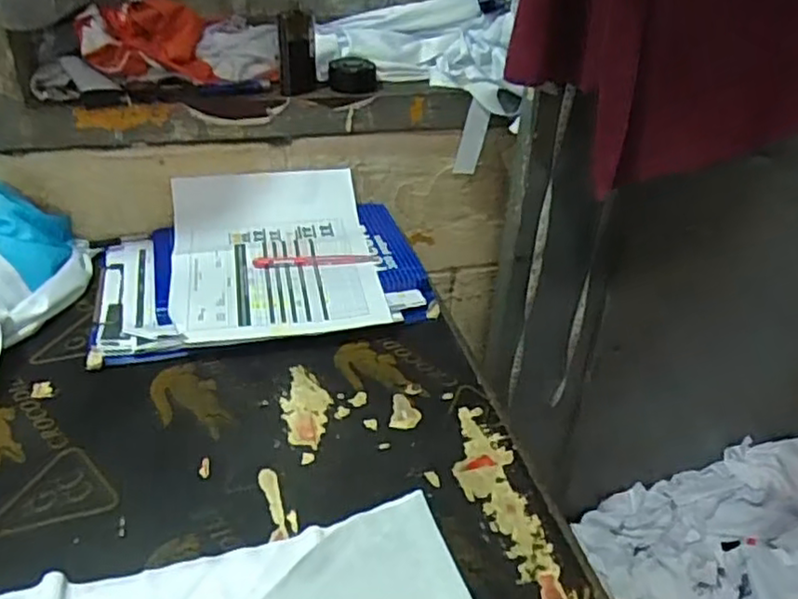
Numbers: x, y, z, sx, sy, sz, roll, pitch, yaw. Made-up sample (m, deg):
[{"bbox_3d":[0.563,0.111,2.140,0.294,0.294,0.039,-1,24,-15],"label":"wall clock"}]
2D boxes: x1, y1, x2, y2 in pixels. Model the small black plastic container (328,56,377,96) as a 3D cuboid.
[{"bbox_3d":[-0.055,-0.267,0.803,0.055,0.031,0.052,1,33,-4],"label":"small black plastic container"}]

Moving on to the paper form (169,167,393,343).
[{"bbox_3d":[-0.139,-0.051,0.750,0.217,0.081,0.254,-5,34,-13],"label":"paper form"}]

